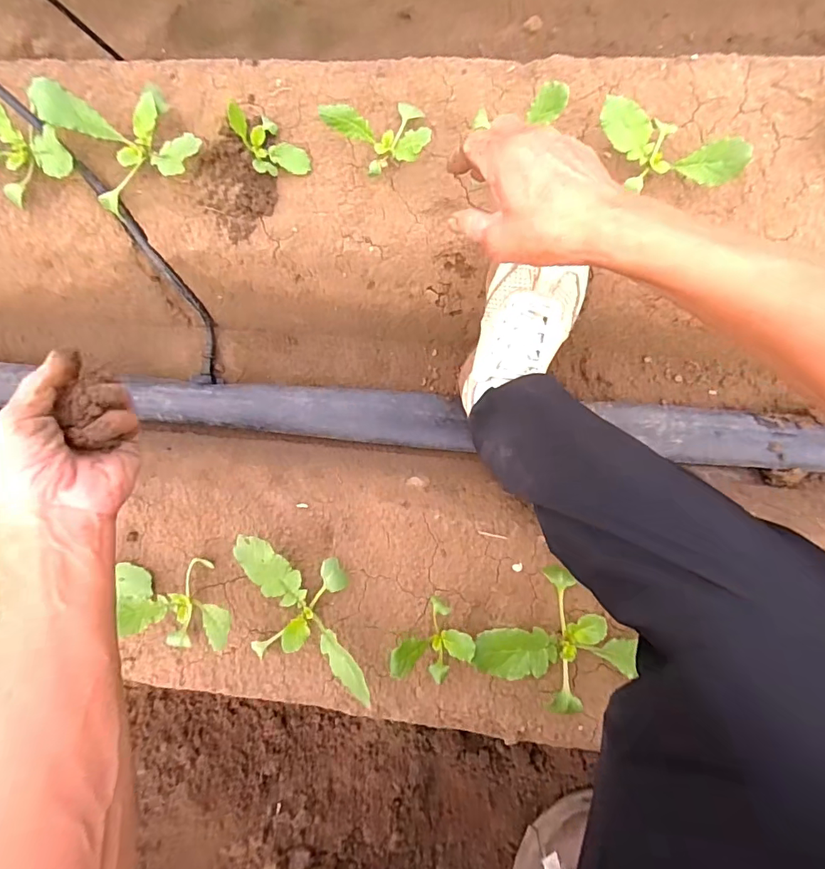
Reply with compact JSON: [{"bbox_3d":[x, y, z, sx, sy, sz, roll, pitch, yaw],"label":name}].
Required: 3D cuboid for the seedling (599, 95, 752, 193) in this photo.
[{"bbox_3d":[0.235,-0.264,0.443,0.131,0.060,0.061,17,90,7],"label":"seedling"}]

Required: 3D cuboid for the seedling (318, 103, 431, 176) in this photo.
[{"bbox_3d":[-0.027,-0.295,0.470,0.094,0.069,0.073,-27,86,5],"label":"seedling"}]

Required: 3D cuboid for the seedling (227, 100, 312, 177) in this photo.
[{"bbox_3d":[-0.151,-0.307,0.481,0.052,0.073,0.065,-32,85,5],"label":"seedling"}]

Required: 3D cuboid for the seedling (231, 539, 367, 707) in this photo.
[{"bbox_3d":[-0.102,0.175,0.468,0.147,0.057,0.129,7,89,7],"label":"seedling"}]

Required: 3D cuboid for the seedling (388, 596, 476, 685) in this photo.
[{"bbox_3d":[0.022,0.203,0.451,0.060,0.056,0.073,39,93,6],"label":"seedling"}]

